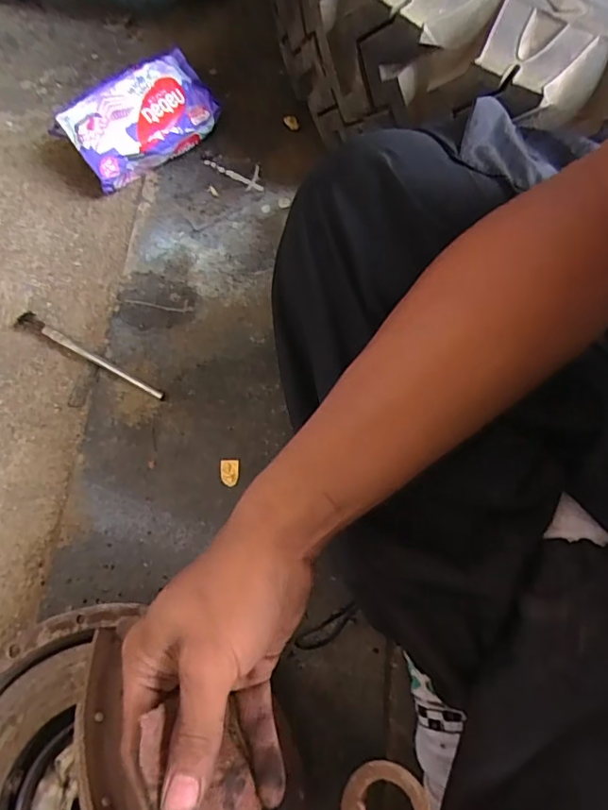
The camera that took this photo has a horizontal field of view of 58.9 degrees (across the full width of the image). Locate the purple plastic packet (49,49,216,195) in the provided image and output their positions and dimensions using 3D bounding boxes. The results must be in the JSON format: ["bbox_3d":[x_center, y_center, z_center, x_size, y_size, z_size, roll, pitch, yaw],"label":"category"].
[{"bbox_3d":[-0.170,-0.301,0.566,0.162,0.044,0.090,-36,109,-15],"label":"purple plastic packet"}]

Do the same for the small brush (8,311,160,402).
[{"bbox_3d":[-0.207,-0.050,0.521,0.171,0.011,0.019,26,73,9],"label":"small brush"}]

